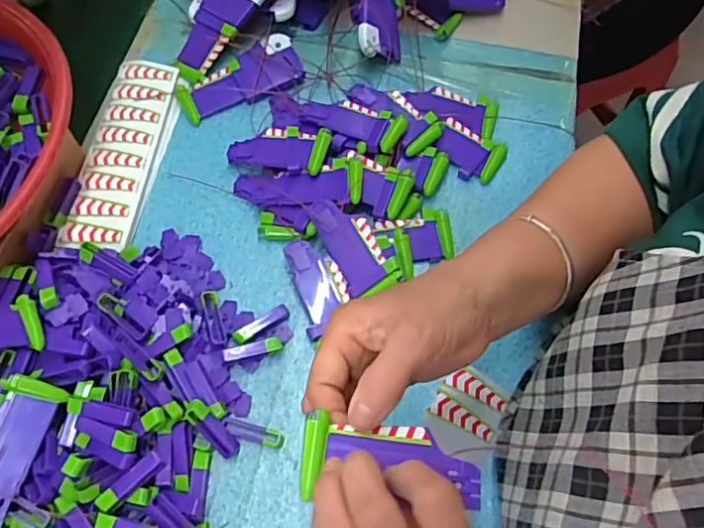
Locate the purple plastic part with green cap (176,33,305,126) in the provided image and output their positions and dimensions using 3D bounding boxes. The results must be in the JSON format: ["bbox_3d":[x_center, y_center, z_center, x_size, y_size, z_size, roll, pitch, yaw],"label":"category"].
[{"bbox_3d":[-0.105,-0.174,0.537,0.118,0.021,0.054,-22,67,-10],"label":"purple plastic part with green cap"}]

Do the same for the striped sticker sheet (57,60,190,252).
[{"bbox_3d":[-0.197,-0.100,0.503,0.063,0.013,0.194,6,66,0],"label":"striped sticker sheet"}]

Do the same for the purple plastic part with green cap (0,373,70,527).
[{"bbox_3d":[-0.224,0.119,0.370,0.037,0.006,0.089,26,64,-16],"label":"purple plastic part with green cap"}]

